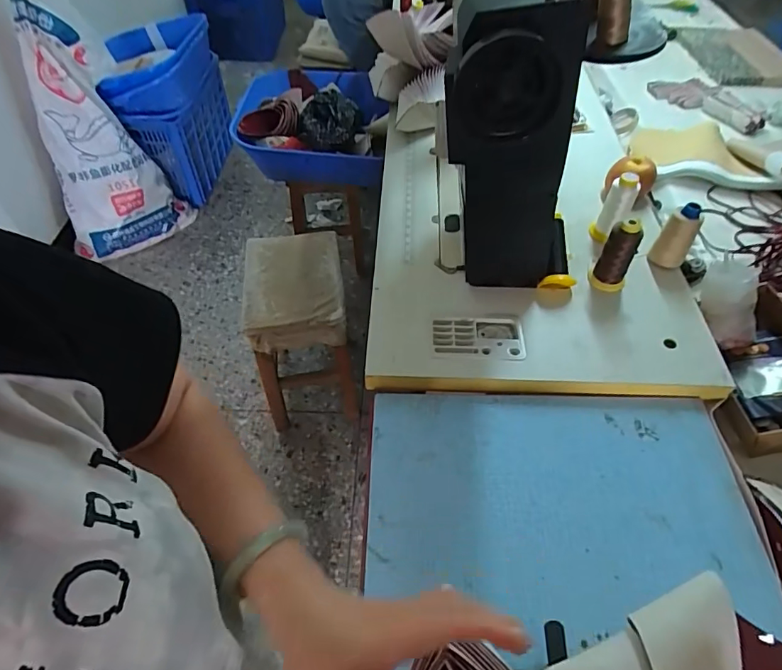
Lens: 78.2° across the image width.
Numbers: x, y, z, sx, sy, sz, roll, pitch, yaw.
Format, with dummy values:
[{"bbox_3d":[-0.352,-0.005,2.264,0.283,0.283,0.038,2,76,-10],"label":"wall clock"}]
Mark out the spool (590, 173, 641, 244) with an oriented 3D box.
[{"bbox_3d":[0.406,-0.229,0.871,0.038,0.125,0.043,-13,49,-35],"label":"spool"}]

